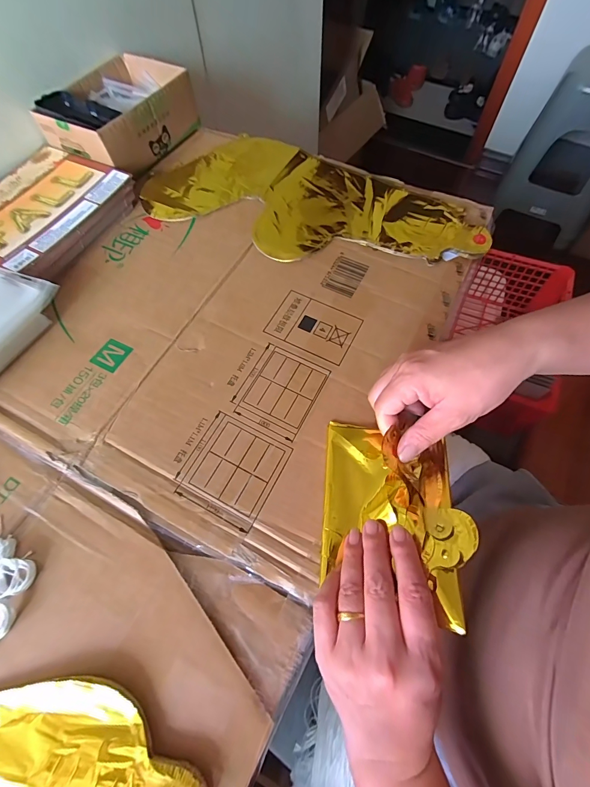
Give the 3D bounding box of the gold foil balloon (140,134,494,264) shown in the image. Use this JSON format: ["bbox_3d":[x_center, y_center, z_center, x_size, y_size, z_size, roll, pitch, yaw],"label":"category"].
[{"bbox_3d":[0.021,-0.245,0.449,0.419,0.009,0.198,25,68,13],"label":"gold foil balloon"}]

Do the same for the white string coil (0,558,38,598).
[{"bbox_3d":[-0.219,0.143,0.271,0.027,0.013,0.027,-1,64,2],"label":"white string coil"}]

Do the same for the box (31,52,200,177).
[{"bbox_3d":[-0.245,-0.395,0.498,0.136,0.066,0.187,29,68,15],"label":"box"}]

